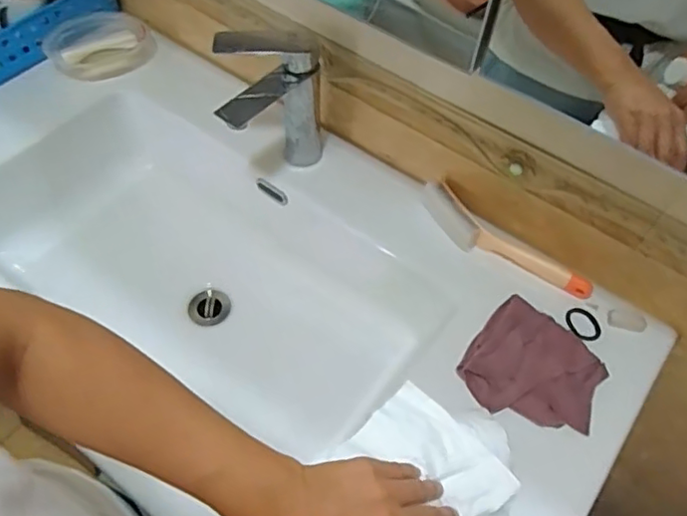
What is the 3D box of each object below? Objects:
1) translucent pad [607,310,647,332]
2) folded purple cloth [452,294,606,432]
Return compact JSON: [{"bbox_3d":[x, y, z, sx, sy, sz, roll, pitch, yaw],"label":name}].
[{"bbox_3d":[0.335,0.073,0.706,0.044,0.005,0.026,15,55,7],"label":"translucent pad"},{"bbox_3d":[0.209,0.120,0.650,0.136,0.011,0.129,32,59,18],"label":"folded purple cloth"}]

